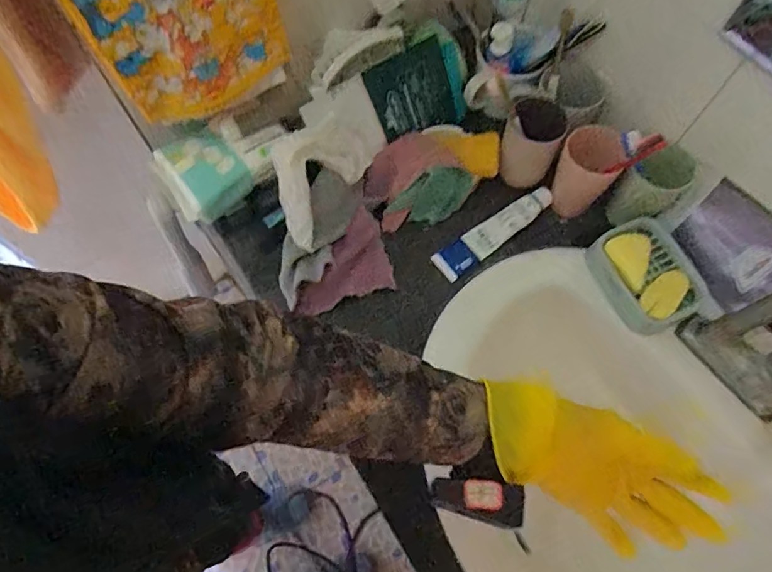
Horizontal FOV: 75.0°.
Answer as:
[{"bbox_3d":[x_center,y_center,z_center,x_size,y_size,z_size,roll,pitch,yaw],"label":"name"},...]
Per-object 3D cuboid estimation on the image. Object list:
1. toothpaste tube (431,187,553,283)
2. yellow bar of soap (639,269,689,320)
[{"bbox_3d":[0.140,-0.070,0.644,0.177,0.020,0.041,-33,69,-13],"label":"toothpaste tube"},{"bbox_3d":[0.318,0.010,0.573,0.066,0.016,0.036,-41,71,-16],"label":"yellow bar of soap"}]

